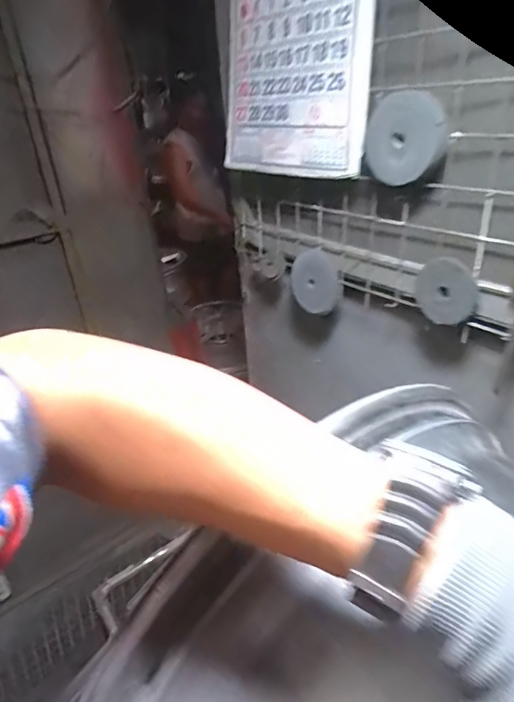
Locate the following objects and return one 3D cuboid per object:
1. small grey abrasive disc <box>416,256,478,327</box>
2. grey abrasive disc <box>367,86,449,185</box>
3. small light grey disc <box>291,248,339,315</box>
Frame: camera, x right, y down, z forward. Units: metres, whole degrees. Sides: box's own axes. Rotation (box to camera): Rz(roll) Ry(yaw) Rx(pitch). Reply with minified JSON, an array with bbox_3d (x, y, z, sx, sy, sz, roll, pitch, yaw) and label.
[{"bbox_3d":[0.250,-0.078,0.603,0.014,0.085,0.084,-34,79,-35],"label":"small grey abrasive disc"},{"bbox_3d":[0.179,-0.262,0.561,0.012,0.105,0.099,-25,50,-39],"label":"grey abrasive disc"},{"bbox_3d":[0.101,-0.121,0.790,0.099,0.098,0.013,44,34,20],"label":"small light grey disc"}]

